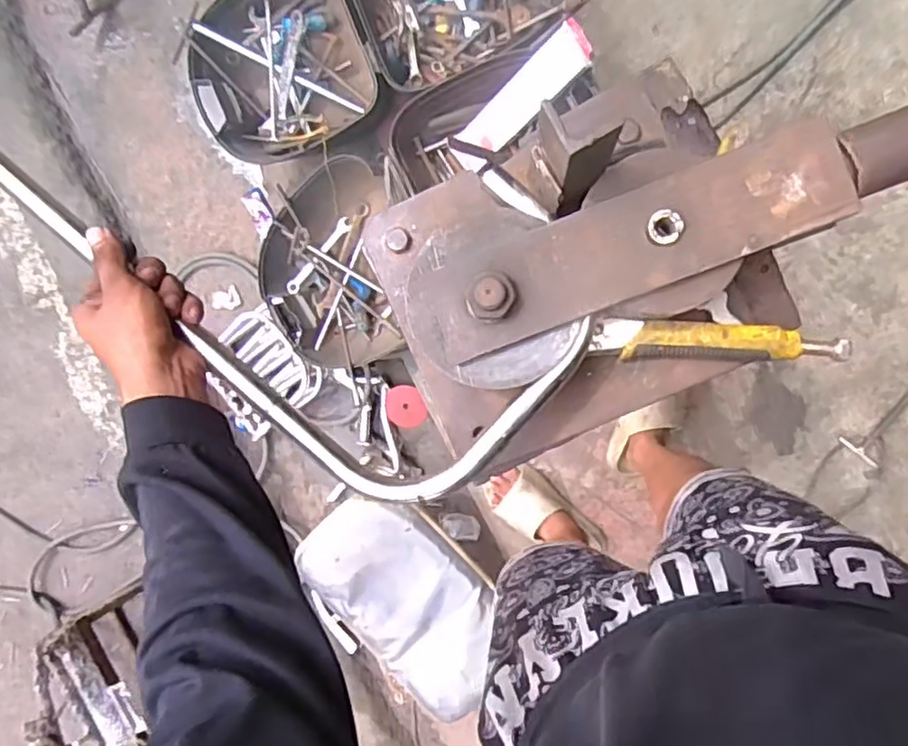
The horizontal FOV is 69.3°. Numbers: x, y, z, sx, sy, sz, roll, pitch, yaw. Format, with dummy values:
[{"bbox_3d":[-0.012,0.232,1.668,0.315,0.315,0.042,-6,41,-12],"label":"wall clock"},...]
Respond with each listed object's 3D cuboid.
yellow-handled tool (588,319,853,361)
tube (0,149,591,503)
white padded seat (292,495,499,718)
[{"bbox_3d":[0.196,-0.023,0.494,0.181,0.015,0.027,2,92,5],"label":"yellow-handled tool"},{"bbox_3d":[-0.193,-0.113,0.490,0.586,0.039,0.183,34,97,5],"label":"tube"},{"bbox_3d":[-0.087,0.454,1.314,0.253,0.064,0.448,-41,88,5],"label":"white padded seat"}]

